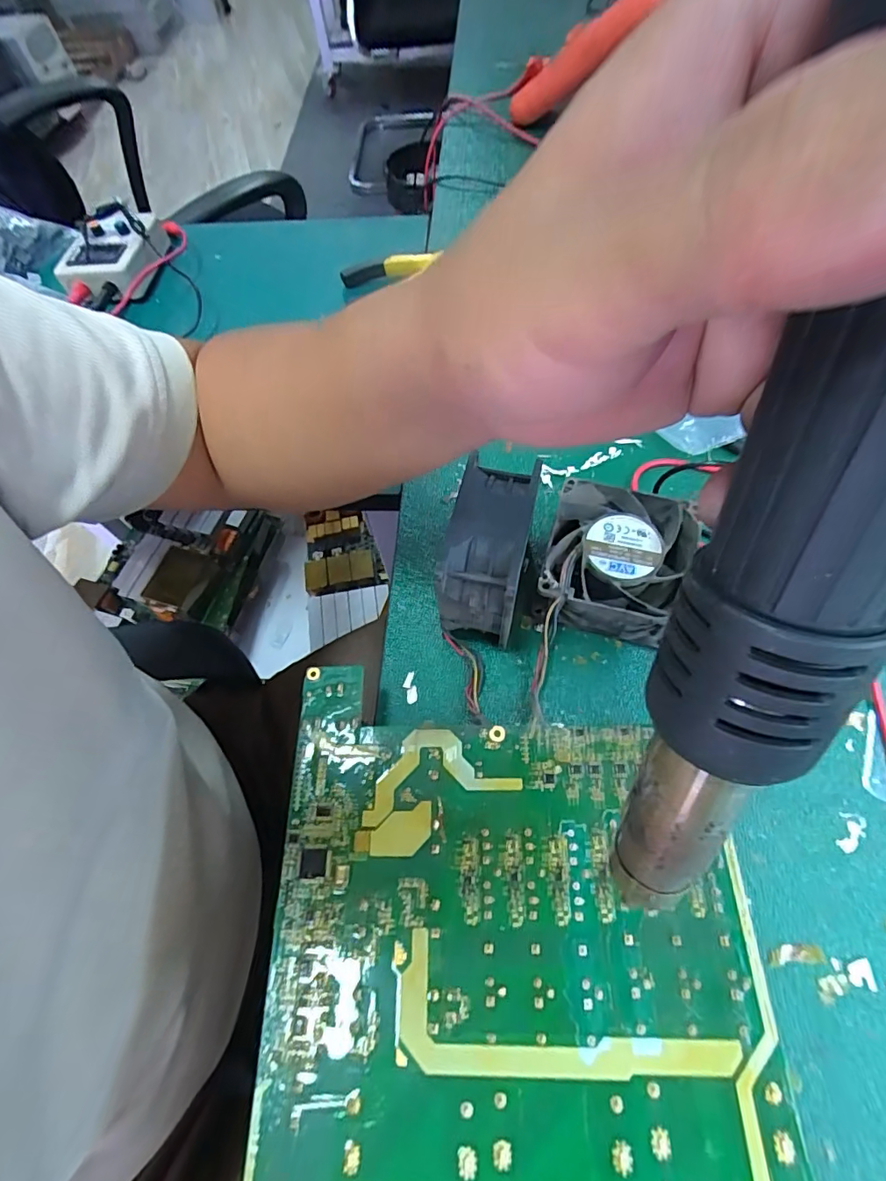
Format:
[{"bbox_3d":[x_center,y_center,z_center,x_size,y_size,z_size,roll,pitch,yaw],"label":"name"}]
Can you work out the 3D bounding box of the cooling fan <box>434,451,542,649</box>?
[{"bbox_3d":[0.025,-0.016,0.280,0.040,0.083,0.078,10,65,9],"label":"cooling fan"}]

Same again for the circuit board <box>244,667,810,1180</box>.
[{"bbox_3d":[0.027,0.211,0.190,0.195,0.034,0.368,-3,63,4],"label":"circuit board"}]

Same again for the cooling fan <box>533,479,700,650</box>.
[{"bbox_3d":[0.095,-0.016,0.299,0.069,0.041,0.084,15,66,10],"label":"cooling fan"}]

